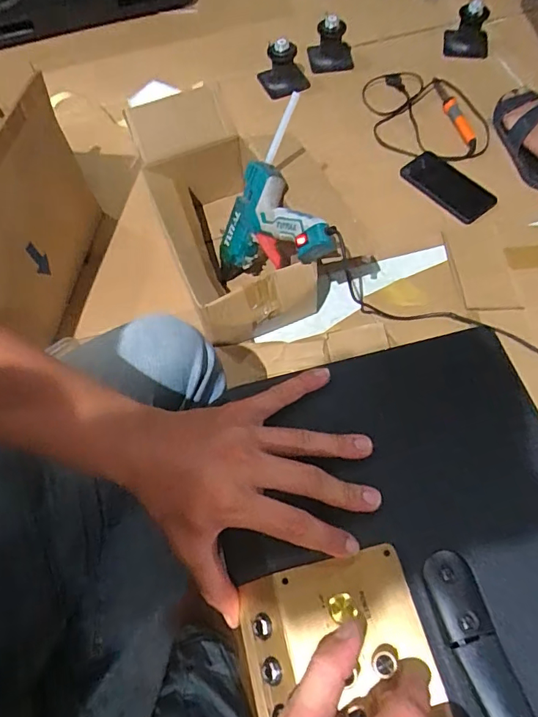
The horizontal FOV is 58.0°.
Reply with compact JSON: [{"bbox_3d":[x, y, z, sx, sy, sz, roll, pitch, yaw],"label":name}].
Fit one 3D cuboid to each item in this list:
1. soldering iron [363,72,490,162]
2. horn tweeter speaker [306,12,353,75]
[{"bbox_3d":[0.310,-0.492,0.976,0.208,0.025,0.280,-14,63,-3],"label":"soldering iron"},{"bbox_3d":[0.138,-0.685,1.057,0.098,0.077,0.083,-6,63,1],"label":"horn tweeter speaker"}]

